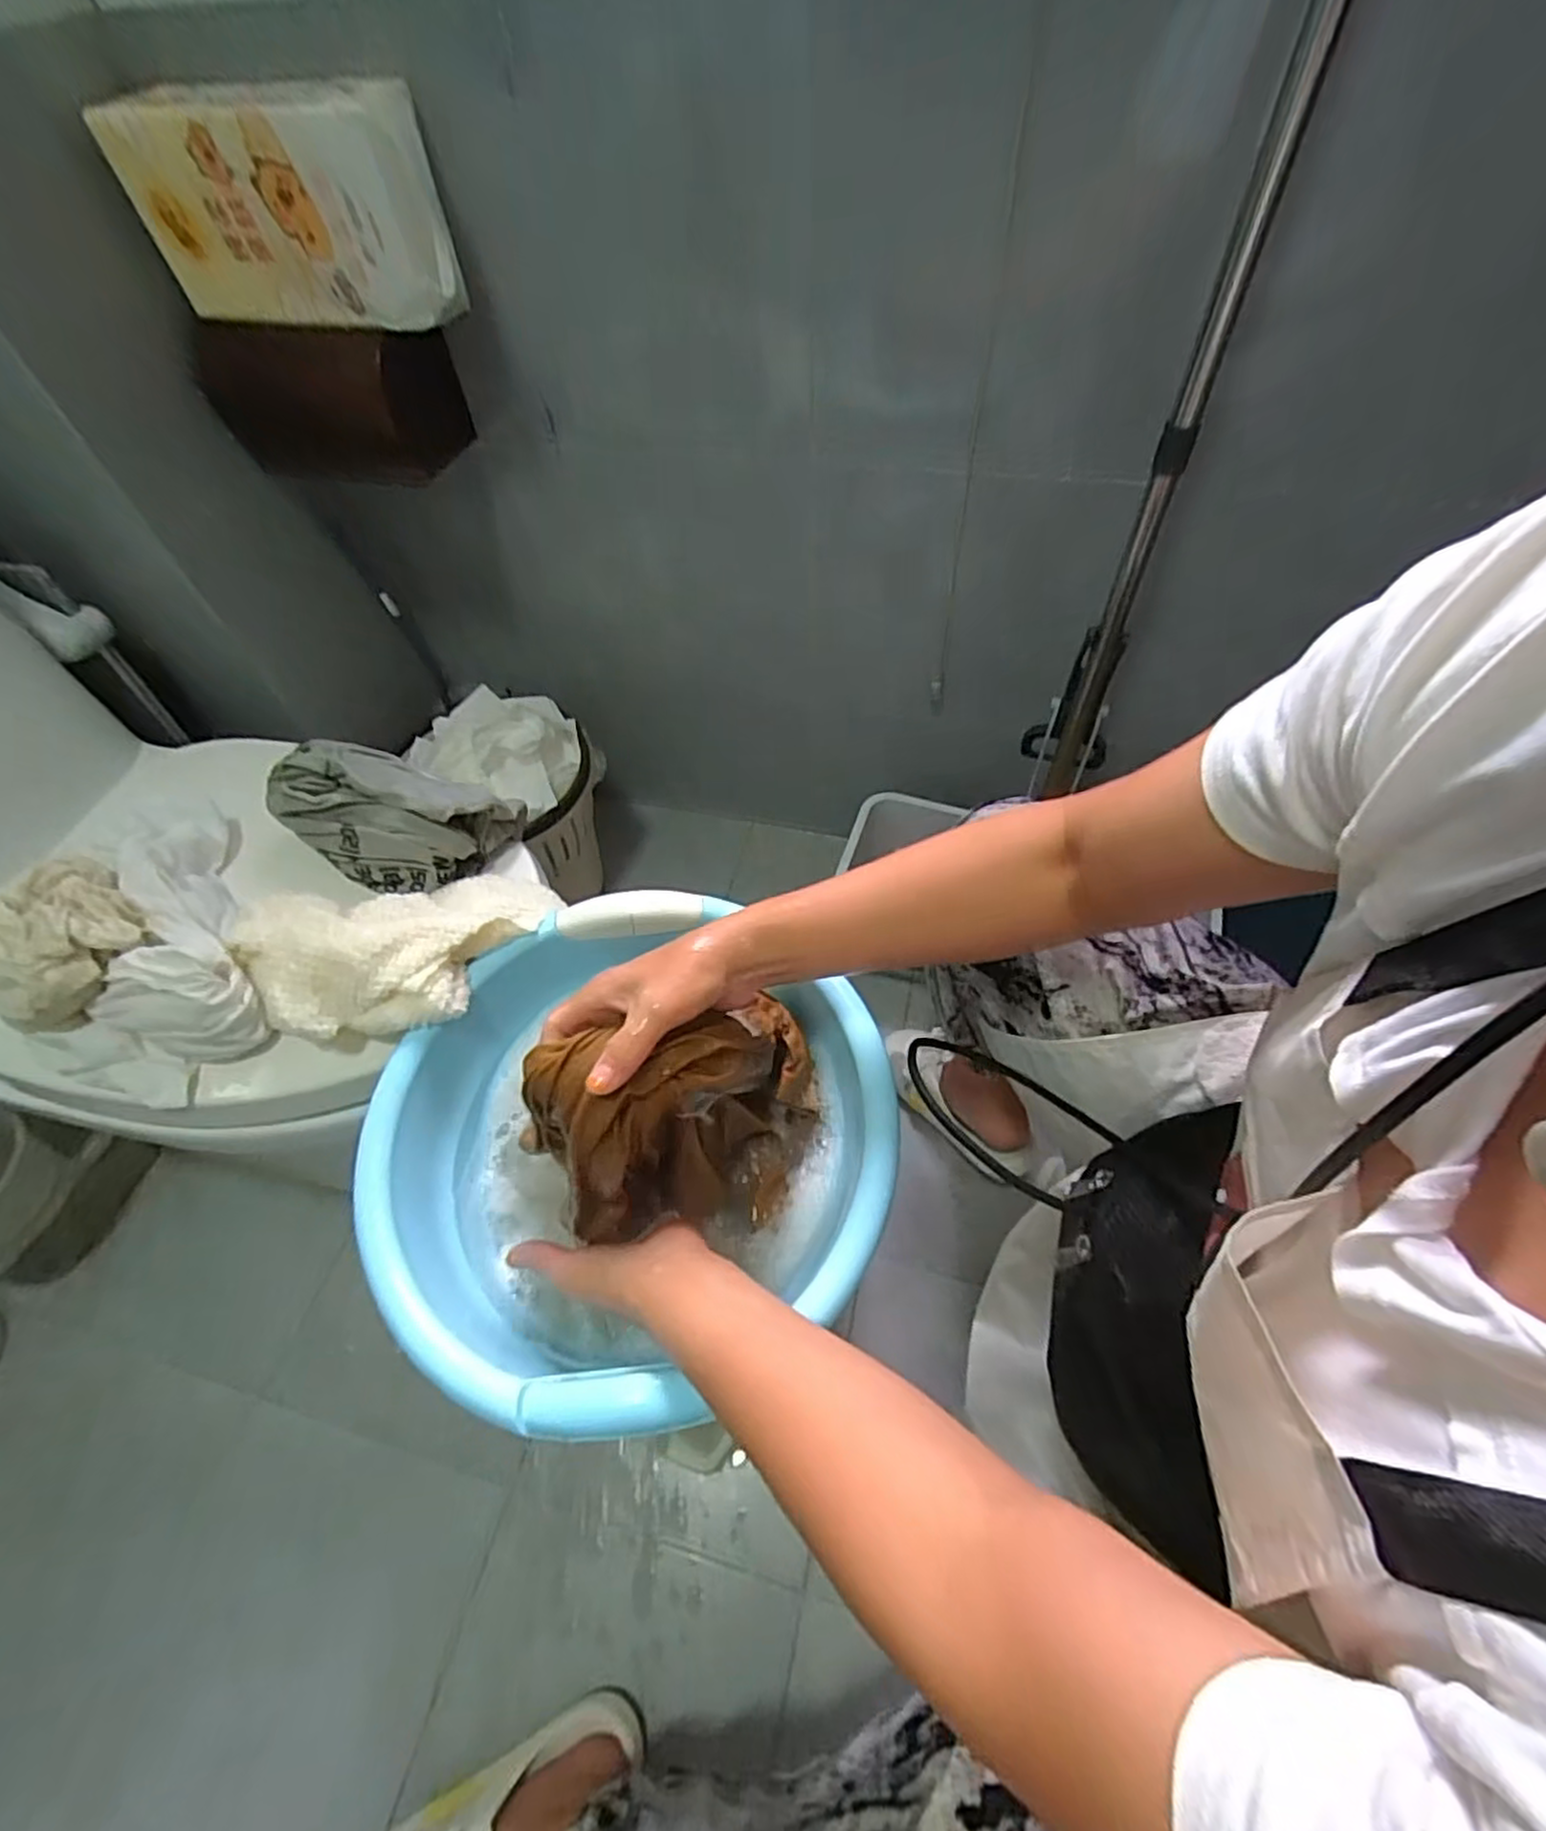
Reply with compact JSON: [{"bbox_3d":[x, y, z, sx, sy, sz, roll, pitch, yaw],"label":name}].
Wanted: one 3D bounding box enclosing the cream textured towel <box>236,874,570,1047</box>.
[{"bbox_3d":[-0.270,0.023,0.531,0.200,0.073,0.122,-17,55,-7],"label":"cream textured towel"}]

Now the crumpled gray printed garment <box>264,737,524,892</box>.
[{"bbox_3d":[-0.316,-0.081,0.595,0.179,0.082,0.102,7,56,10],"label":"crumpled gray printed garment"}]

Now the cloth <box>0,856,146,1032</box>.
[{"bbox_3d":[-0.499,0.016,0.504,0.092,0.063,0.104,-40,61,-21],"label":"cloth"}]

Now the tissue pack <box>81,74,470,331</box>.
[{"bbox_3d":[-0.388,-0.572,0.589,0.253,0.133,0.071,10,57,12],"label":"tissue pack"}]

